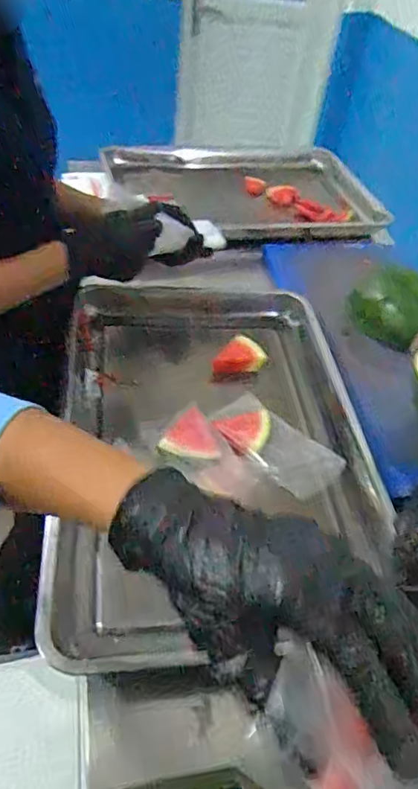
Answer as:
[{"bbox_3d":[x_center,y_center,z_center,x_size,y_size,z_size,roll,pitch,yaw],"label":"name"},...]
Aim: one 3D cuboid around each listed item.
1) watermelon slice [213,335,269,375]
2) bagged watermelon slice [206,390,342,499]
[{"bbox_3d":[0.047,-0.057,0.845,0.085,0.061,0.043,-9,47,-16],"label":"watermelon slice"},{"bbox_3d":[0.084,0.063,0.727,0.182,0.030,0.081,37,52,27],"label":"bagged watermelon slice"}]

